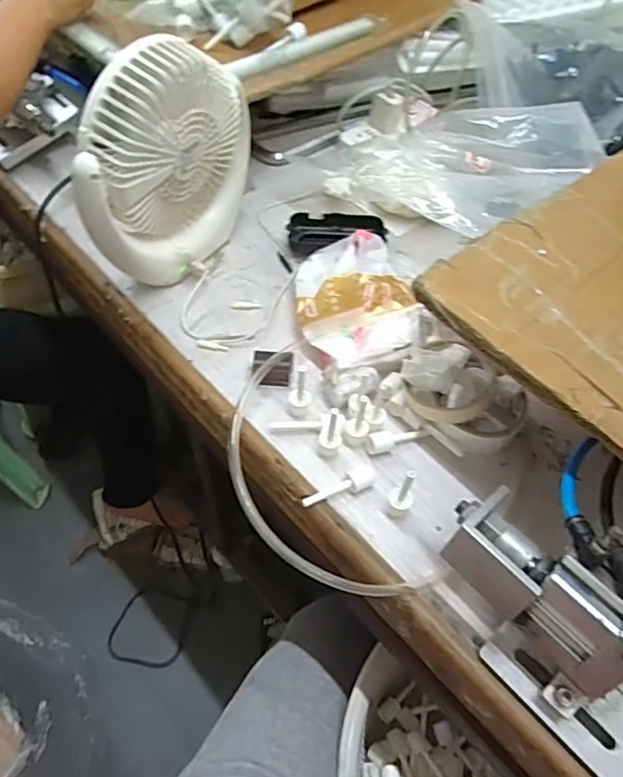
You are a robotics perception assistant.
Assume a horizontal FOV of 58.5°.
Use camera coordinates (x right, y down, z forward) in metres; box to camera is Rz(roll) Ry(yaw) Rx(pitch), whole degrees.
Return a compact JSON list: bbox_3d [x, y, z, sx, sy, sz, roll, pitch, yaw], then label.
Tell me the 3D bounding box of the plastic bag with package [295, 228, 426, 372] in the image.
[{"bbox_3d":[0.042,-0.085,0.548,0.118,0.057,0.139,5,56,1],"label":"plastic bag with package"}]

